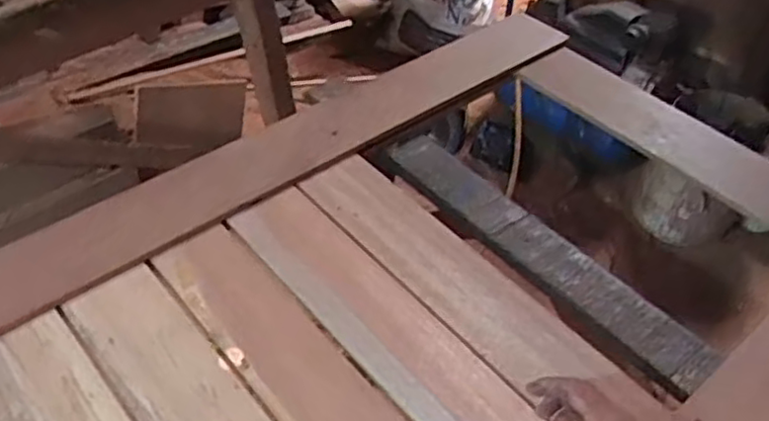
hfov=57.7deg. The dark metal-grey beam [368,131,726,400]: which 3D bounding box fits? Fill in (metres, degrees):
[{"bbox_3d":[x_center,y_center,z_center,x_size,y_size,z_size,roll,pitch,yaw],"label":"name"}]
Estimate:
[{"bbox_3d":[0.197,0.042,0.953,0.096,0.034,0.538,-27,52,-27],"label":"dark metal-grey beam"}]

